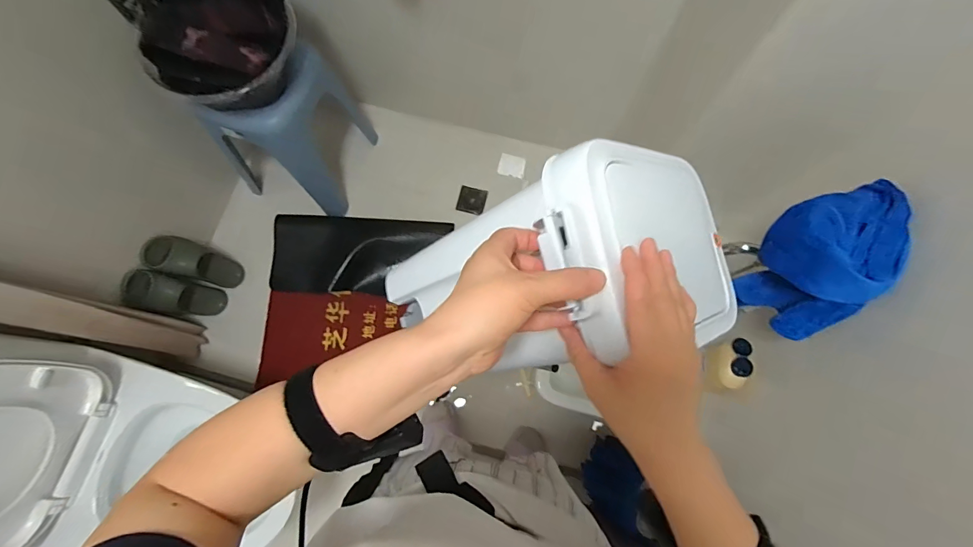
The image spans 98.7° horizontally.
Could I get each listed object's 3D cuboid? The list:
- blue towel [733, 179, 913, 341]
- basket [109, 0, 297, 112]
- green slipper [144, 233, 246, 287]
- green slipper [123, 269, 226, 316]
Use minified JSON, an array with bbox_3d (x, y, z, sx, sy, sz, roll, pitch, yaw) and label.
[{"bbox_3d":[0.441,-0.011,0.553,0.144,0.165,0.148,-20,76,-6],"label":"blue towel"},{"bbox_3d":[-0.637,-0.578,0.973,0.343,0.150,0.353,0,75,-1],"label":"basket"},{"bbox_3d":[-0.888,-0.031,1.296,0.075,0.283,0.113,2,72,32],"label":"green slipper"},{"bbox_3d":[-0.937,0.068,1.270,0.071,0.286,0.121,14,81,29],"label":"green slipper"}]

